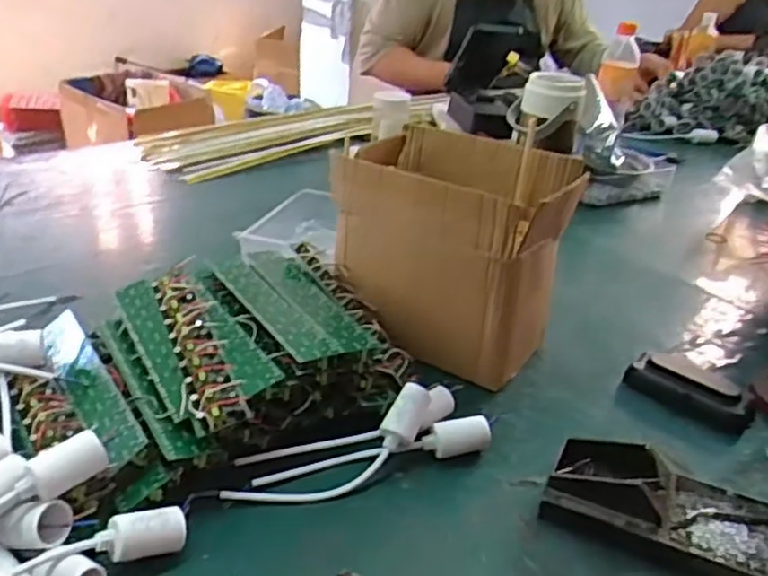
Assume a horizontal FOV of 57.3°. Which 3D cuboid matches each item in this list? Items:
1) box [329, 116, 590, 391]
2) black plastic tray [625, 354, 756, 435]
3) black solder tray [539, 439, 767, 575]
[{"bbox_3d":[0.067,-0.039,0.677,0.203,0.174,0.152,20,32,25],"label":"box"},{"bbox_3d":[0.278,0.088,0.636,0.108,0.022,0.044,31,41,34],"label":"black plastic tray"},{"bbox_3d":[0.201,0.154,0.505,0.157,0.041,0.087,18,32,23],"label":"black solder tray"}]

